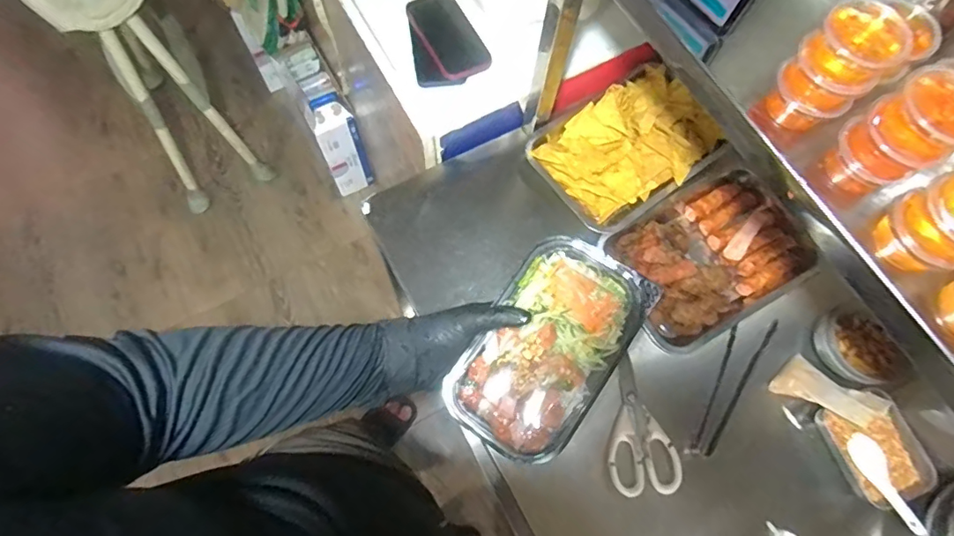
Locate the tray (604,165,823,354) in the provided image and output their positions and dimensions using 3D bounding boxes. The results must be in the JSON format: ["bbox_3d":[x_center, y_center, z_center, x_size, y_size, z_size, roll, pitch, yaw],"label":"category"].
[{"bbox_3d":[0.347,-0.018,0.764,0.295,0.055,0.207,-29,74,-11],"label":"tray"}]

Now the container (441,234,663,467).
[{"bbox_3d":[0.072,0.077,0.501,0.127,0.040,0.215,34,73,10],"label":"container"}]

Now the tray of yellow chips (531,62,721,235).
[{"bbox_3d":[0.236,-0.193,0.809,0.269,0.064,0.203,-34,75,-12],"label":"tray of yellow chips"}]

